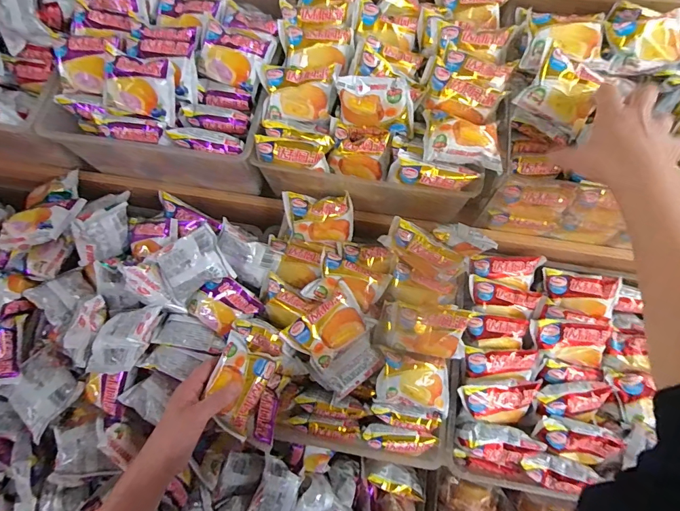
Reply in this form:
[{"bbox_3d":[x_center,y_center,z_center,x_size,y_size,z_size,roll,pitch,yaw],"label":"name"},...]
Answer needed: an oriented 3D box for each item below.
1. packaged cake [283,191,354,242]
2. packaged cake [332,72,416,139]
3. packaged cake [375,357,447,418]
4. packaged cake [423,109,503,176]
[{"bbox_3d":[-0.029,-0.052,0.544,0.087,0.070,0.035,10,34,13],"label":"packaged cake"},{"bbox_3d":[0.042,-0.184,0.478,0.099,0.061,0.032,19,58,11],"label":"packaged cake"},{"bbox_3d":[0.097,0.160,0.505,0.092,0.029,0.063,13,74,-10],"label":"packaged cake"},{"bbox_3d":[0.145,-0.138,0.460,0.094,0.034,0.068,14,57,8],"label":"packaged cake"}]

